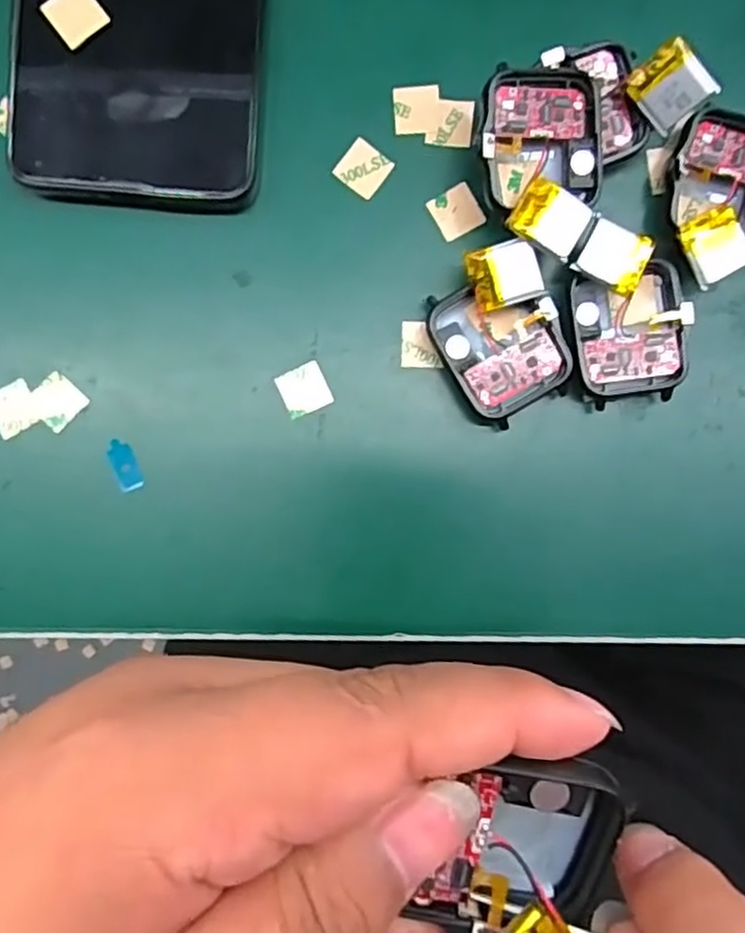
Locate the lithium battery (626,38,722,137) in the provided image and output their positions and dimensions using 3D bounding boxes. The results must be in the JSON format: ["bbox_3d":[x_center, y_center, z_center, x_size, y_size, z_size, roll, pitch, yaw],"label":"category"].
[{"bbox_3d":[0.091,-0.116,0.212,0.021,0.004,0.020,47,129,-10],"label":"lithium battery"}]

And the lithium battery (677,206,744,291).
[{"bbox_3d":[0.109,-0.070,0.222,0.019,0.004,0.021,-28,92,3],"label":"lithium battery"}]

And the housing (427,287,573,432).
[{"bbox_3d":[0.042,-0.040,0.228,0.038,0.013,0.045,-30,93,0],"label":"housing"}]

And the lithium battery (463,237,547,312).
[{"bbox_3d":[0.042,-0.061,0.219,0.021,0.004,0.019,-20,104,7],"label":"lithium battery"}]

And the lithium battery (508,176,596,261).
[{"bbox_3d":[0.055,-0.075,0.211,0.022,0.004,0.020,33,83,1],"label":"lithium battery"}]

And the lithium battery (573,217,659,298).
[{"bbox_3d":[0.076,-0.067,0.220,0.020,0.004,0.018,27,95,-1],"label":"lithium battery"}]

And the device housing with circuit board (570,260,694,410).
[{"bbox_3d":[0.085,-0.043,0.230,0.037,0.012,0.042,-12,92,-1],"label":"device housing with circuit board"}]

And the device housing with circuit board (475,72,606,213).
[{"bbox_3d":[0.052,-0.102,0.218,0.038,0.011,0.041,-4,95,-11],"label":"device housing with circuit board"}]

